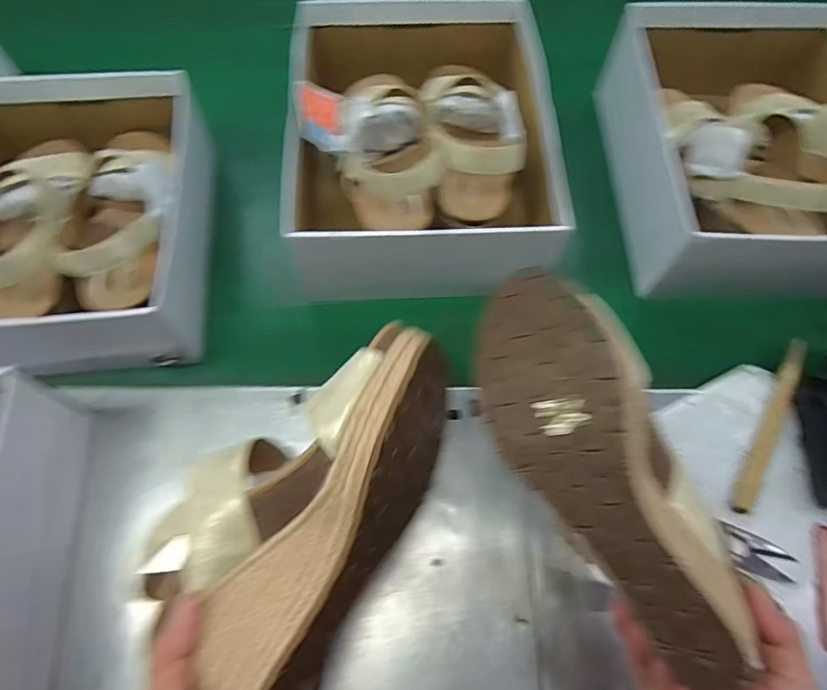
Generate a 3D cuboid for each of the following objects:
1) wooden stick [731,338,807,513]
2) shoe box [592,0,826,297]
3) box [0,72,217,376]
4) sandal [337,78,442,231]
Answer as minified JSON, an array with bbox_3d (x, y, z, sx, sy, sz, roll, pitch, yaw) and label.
[{"bbox_3d":[0.312,0.064,0.434,0.015,0.011,0.177,32,69,11],"label":"wooden stick"},{"bbox_3d":[0.342,-0.203,0.505,0.248,0.123,0.294,1,67,-2],"label":"shoe box"},{"bbox_3d":[-0.311,-0.112,0.447,0.222,0.115,0.282,-3,67,-4],"label":"box"},{"bbox_3d":[-0.026,-0.174,0.462,0.080,0.078,0.140,-9,68,-6],"label":"sandal"}]

